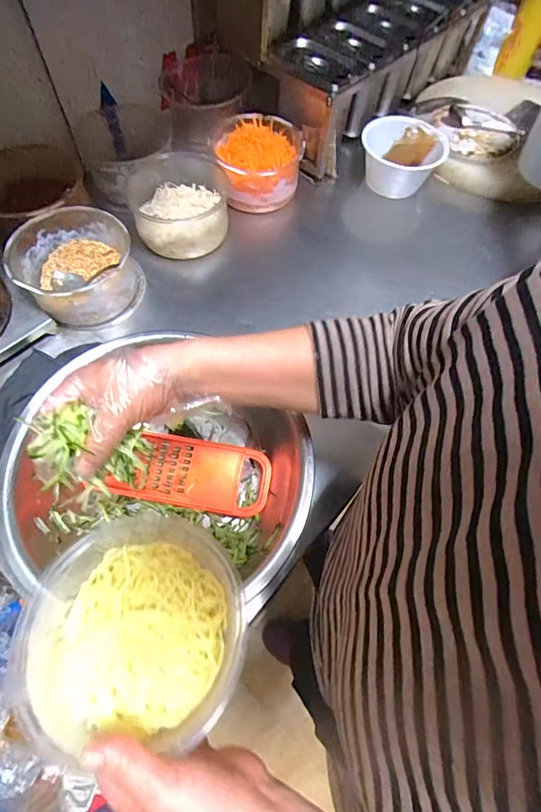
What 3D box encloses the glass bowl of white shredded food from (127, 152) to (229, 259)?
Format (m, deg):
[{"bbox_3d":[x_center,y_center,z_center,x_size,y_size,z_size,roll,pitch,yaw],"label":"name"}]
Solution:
[{"bbox_3d":[-0.157,-0.356,0.708,0.161,0.089,0.154,1,64,-3],"label":"glass bowl of white shredded food"}]

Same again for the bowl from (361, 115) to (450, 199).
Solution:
[{"bbox_3d":[0.266,-0.498,0.815,0.170,0.101,0.151,11,64,2],"label":"bowl"}]

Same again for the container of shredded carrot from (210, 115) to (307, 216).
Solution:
[{"bbox_3d":[-0.022,-0.463,0.768,0.163,0.092,0.158,-5,64,-5],"label":"container of shredded carrot"}]

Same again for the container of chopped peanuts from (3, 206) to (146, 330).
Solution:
[{"bbox_3d":[-0.300,-0.216,0.637,0.154,0.098,0.165,1,64,-3],"label":"container of chopped peanuts"}]

